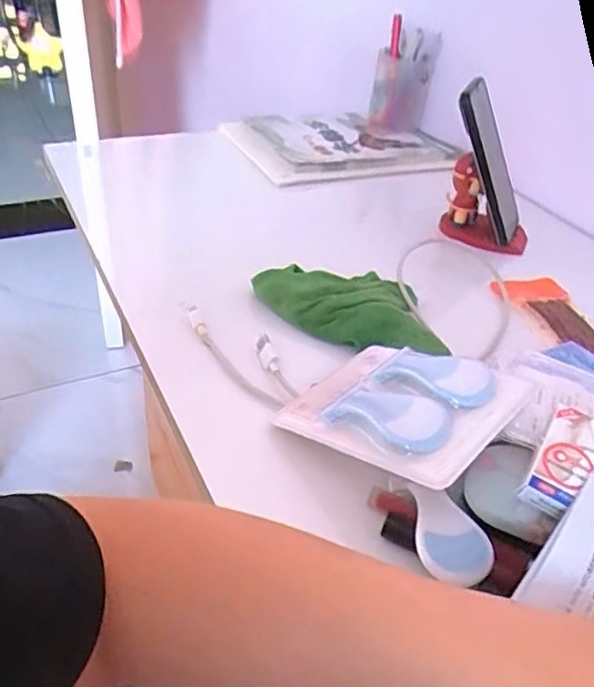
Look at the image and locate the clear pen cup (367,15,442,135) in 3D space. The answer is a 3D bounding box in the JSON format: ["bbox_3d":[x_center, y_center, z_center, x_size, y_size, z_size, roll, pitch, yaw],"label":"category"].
[{"bbox_3d":[0.152,-0.379,0.859,0.077,0.129,0.082,4,39,-3],"label":"clear pen cup"}]

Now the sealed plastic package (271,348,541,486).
[{"bbox_3d":[0.060,0.034,0.372,0.136,0.017,0.098,13,40,45],"label":"sealed plastic package"}]

